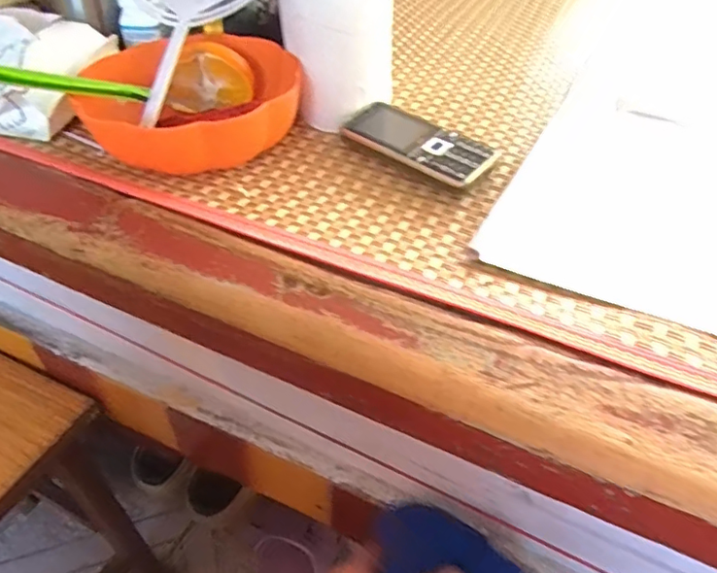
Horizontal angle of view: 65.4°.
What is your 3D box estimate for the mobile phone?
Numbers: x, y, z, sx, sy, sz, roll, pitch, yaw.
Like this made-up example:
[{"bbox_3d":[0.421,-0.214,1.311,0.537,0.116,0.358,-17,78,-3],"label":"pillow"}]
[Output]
[{"bbox_3d":[0.047,-0.113,0.446,0.121,0.016,0.059,32,51,27],"label":"mobile phone"}]

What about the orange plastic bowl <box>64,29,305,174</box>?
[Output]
[{"bbox_3d":[-0.134,-0.156,0.467,0.171,0.053,0.171,1,44,-1],"label":"orange plastic bowl"}]

